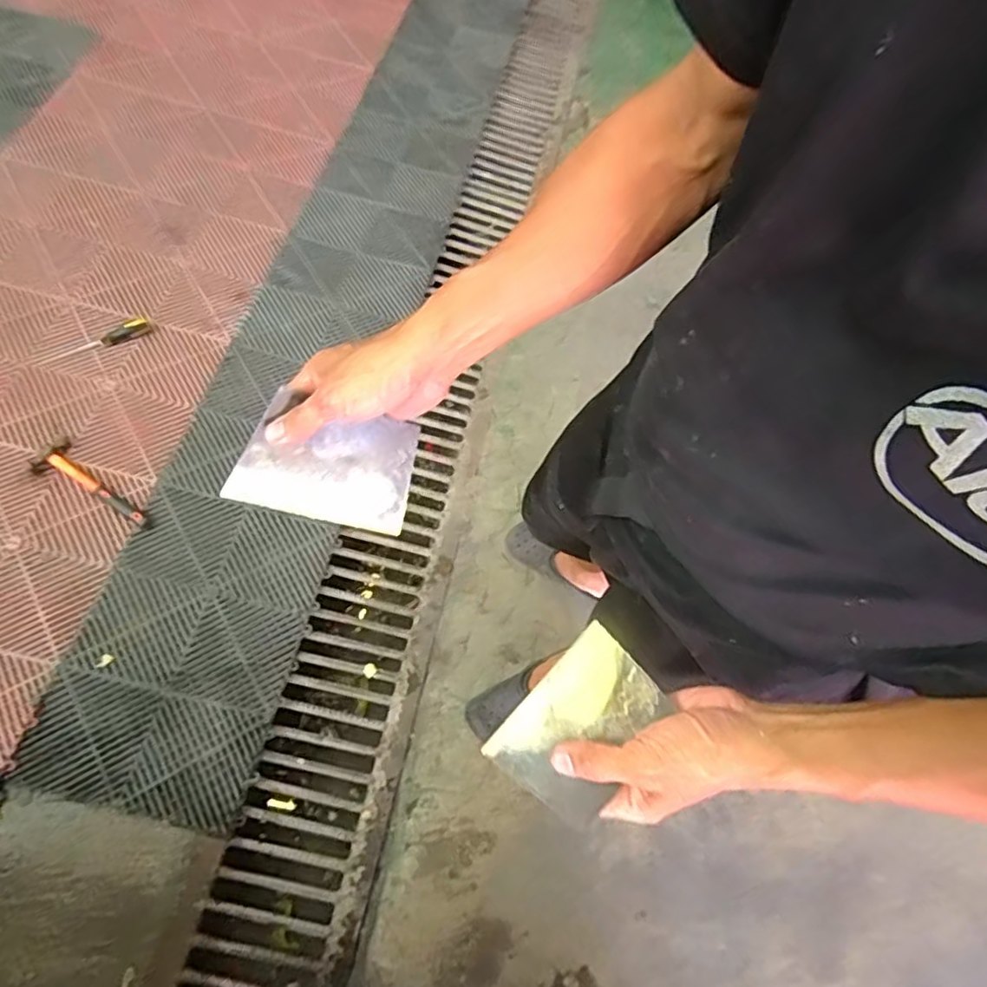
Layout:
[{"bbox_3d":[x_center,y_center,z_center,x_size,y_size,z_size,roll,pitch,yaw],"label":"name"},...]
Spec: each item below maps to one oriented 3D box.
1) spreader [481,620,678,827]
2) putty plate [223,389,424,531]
[{"bbox_3d":[0.061,0.161,0.450,0.082,0.005,0.118,37,80,28],"label":"spreader"},{"bbox_3d":[-0.134,-0.023,0.520,0.139,0.096,0.005,13,17,-23],"label":"putty plate"}]

